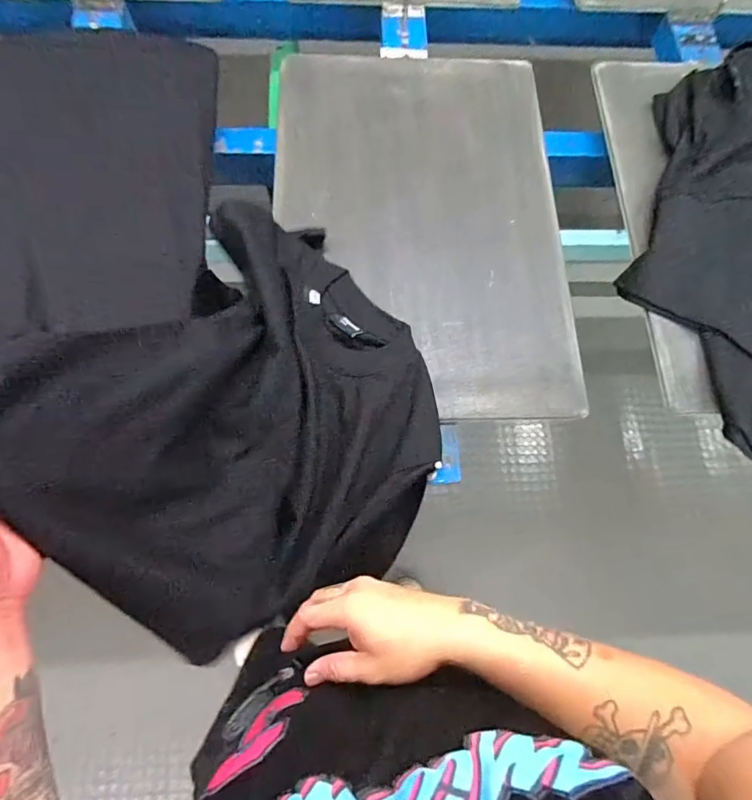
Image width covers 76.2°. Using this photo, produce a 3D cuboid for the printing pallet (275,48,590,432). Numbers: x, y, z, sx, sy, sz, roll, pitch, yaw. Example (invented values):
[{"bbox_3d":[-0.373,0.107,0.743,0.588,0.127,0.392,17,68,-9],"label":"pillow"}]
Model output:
[{"bbox_3d":[0.060,-0.259,0.677,0.392,0.025,0.583,-1,71,-2],"label":"printing pallet"}]

